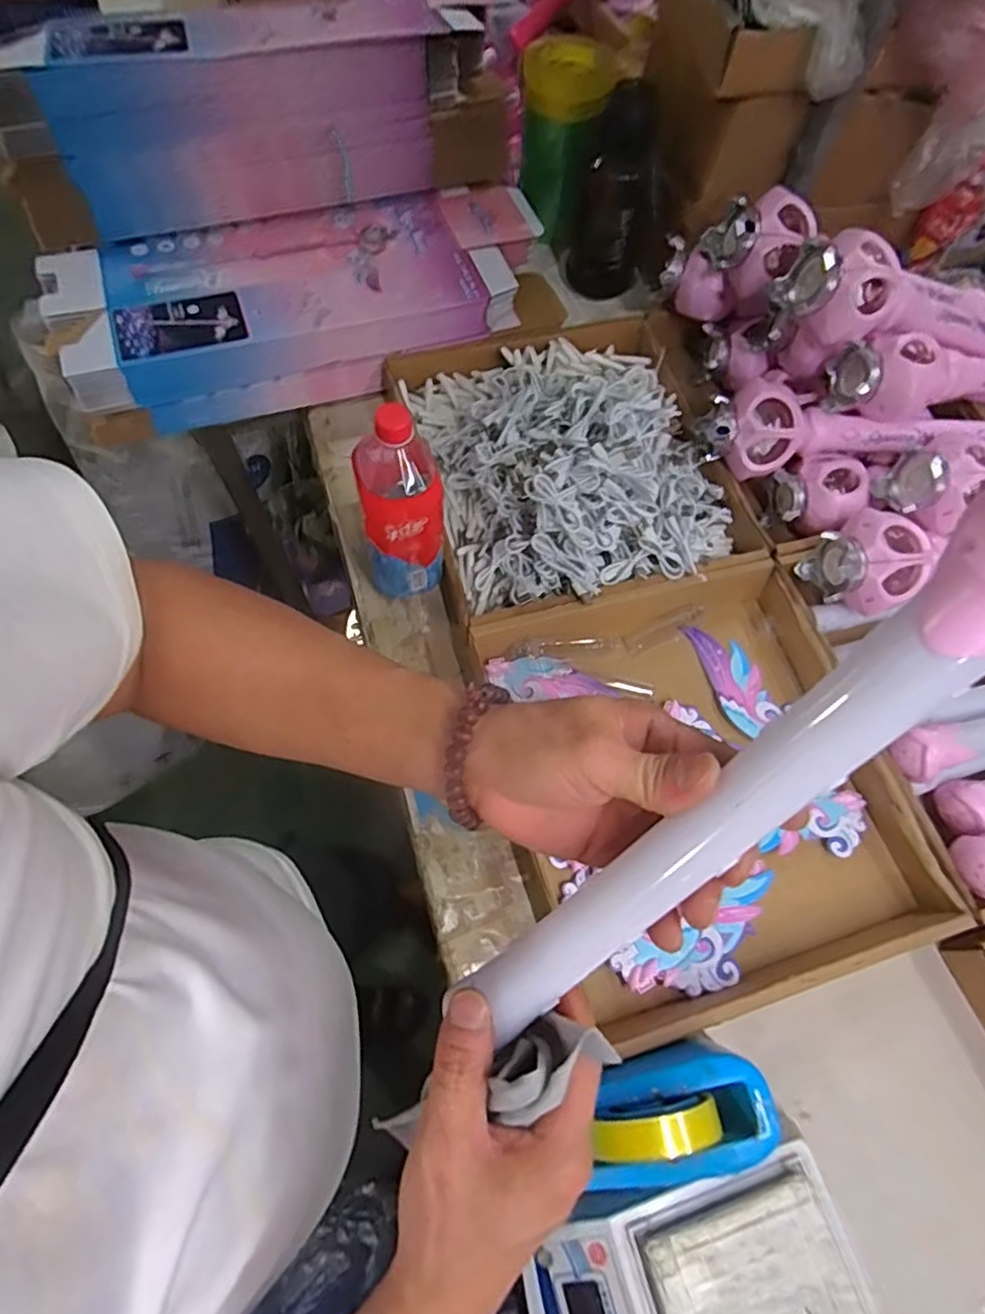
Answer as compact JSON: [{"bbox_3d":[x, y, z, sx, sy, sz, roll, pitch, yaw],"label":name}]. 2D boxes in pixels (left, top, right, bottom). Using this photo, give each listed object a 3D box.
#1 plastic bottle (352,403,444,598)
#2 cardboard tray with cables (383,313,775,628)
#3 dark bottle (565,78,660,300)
[{"bbox_3d":[-0.087,-0.146,0.592,0.071,0.195,0.080,-10,67,-7],"label":"plastic bottle"},{"bbox_3d":[0.090,-0.250,0.693,0.349,0.118,0.388,-14,67,-9],"label":"cardboard tray with cables"},{"bbox_3d":[0.160,-0.582,0.810,0.118,0.218,0.097,10,66,2],"label":"dark bottle"}]

